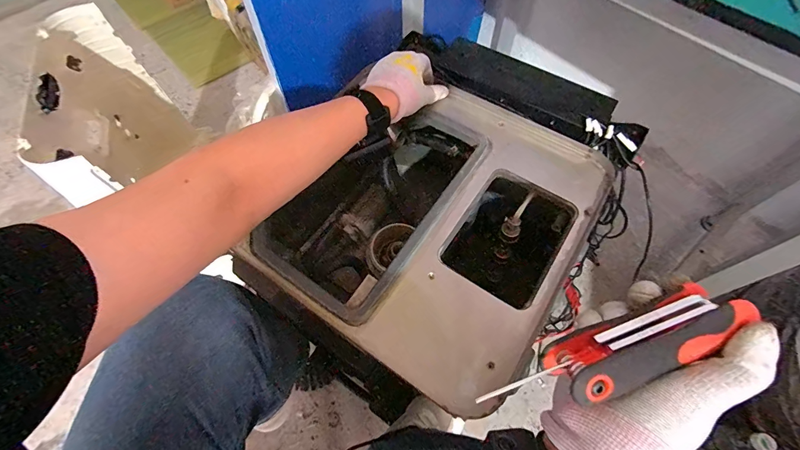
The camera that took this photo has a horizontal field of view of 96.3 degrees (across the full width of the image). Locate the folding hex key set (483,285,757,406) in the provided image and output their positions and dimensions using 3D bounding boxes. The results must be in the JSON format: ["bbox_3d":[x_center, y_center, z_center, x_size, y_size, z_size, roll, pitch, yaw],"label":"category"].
[{"bbox_3d":[0.127,0.072,0.206,0.151,0.026,0.035,-19,63,-6],"label":"folding hex key set"}]

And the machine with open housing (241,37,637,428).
[{"bbox_3d":[0.057,-0.025,0.544,0.371,0.201,0.457,31,67,16],"label":"machine with open housing"}]

